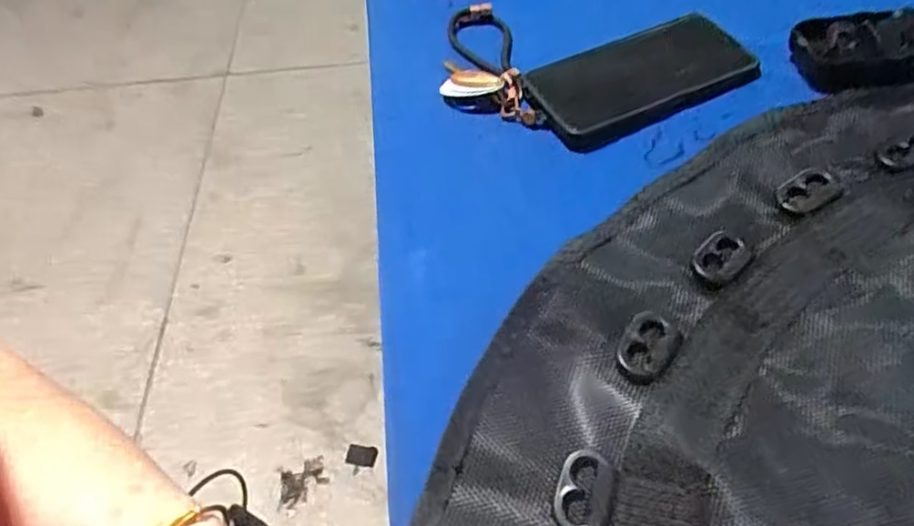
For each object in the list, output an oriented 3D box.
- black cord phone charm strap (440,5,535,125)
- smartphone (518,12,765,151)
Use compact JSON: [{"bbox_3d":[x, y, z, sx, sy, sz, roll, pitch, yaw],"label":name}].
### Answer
[{"bbox_3d":[0.017,-0.156,0.507,0.060,0.012,0.132,-7,54,-1],"label":"black cord phone charm strap"},{"bbox_3d":[0.134,-0.134,0.480,0.159,0.017,0.073,-21,55,-10],"label":"smartphone"}]

